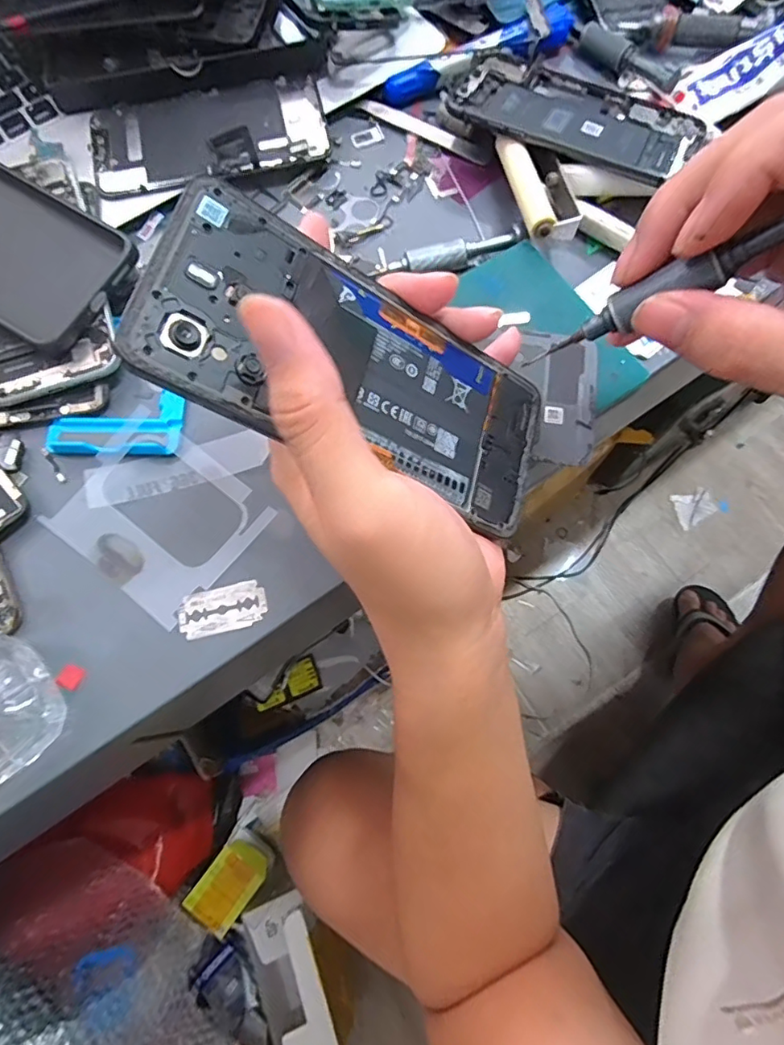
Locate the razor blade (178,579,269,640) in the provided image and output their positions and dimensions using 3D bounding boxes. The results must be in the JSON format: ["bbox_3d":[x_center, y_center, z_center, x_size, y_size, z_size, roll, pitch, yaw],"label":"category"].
[{"bbox_3d":[-0.083,0.042,0.260,0.042,0.004,0.022,-14,74,-4],"label":"razor blade"}]

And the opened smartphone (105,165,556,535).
[{"bbox_3d":[-0.006,-0.055,0.202,0.163,0.004,0.075,22,73,-26],"label":"opened smartphone"}]

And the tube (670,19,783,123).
[{"bbox_3d":[0.229,-0.287,0.334,0.091,0.018,0.039,-14,72,27],"label":"tube"}]

